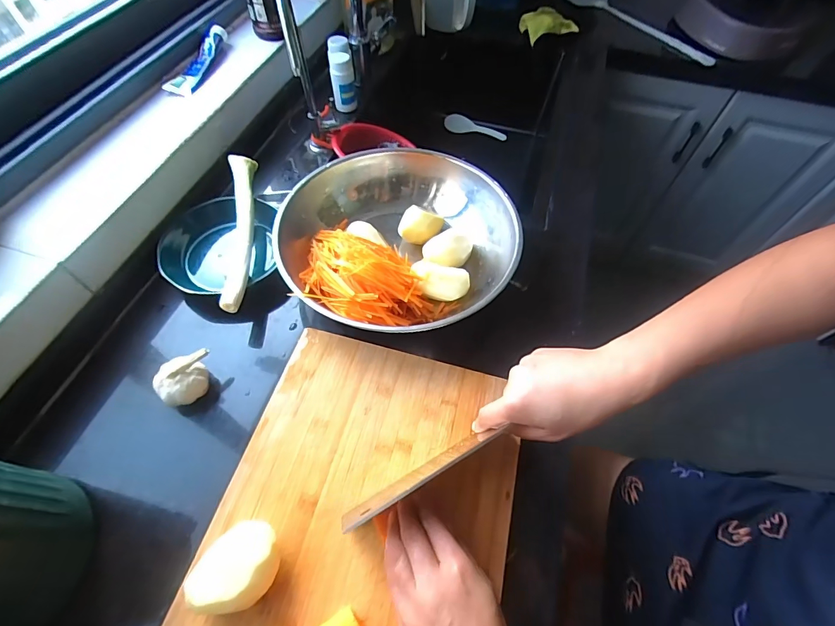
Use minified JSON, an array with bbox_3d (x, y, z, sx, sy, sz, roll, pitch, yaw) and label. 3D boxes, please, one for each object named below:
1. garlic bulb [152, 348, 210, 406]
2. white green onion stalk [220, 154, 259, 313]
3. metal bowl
[{"bbox_3d":[-0.258,0.079,0.458,0.057,0.056,0.051,-12,60,-9],"label":"garlic bulb"},{"bbox_3d":[-0.239,-0.108,0.545,0.037,0.039,0.264,-6,59,-6],"label":"white green onion stalk"},{"bbox_3d":[-0.025,-0.097,0.546,0.295,0.084,0.299,1,59,-1],"label":"metal bowl"}]

